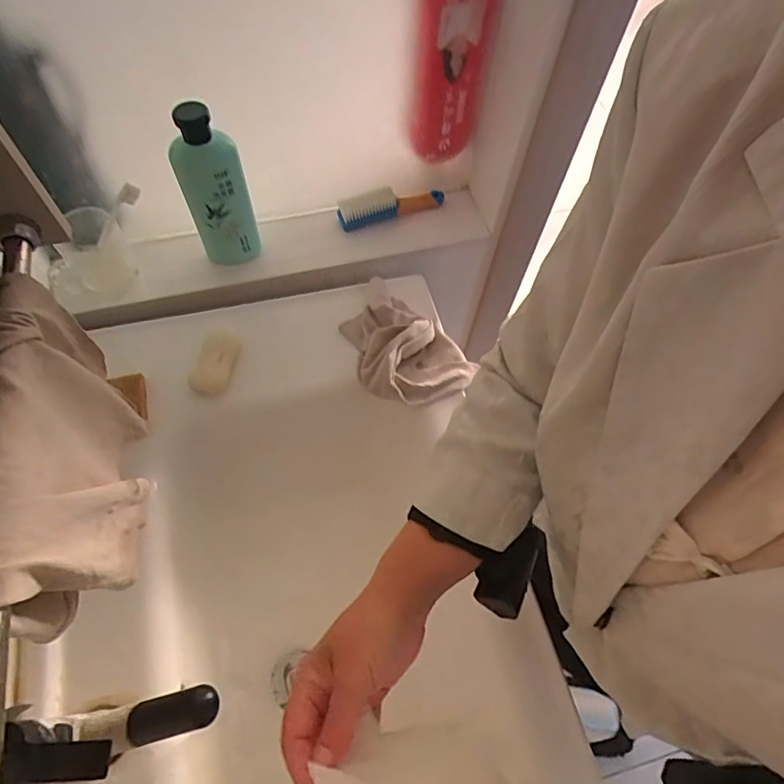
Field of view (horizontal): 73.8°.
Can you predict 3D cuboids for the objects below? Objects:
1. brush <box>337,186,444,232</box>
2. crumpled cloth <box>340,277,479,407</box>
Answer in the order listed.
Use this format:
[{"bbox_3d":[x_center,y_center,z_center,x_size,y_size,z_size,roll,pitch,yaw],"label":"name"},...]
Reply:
[{"bbox_3d":[-0.002,-0.271,0.737,0.151,0.050,0.029,-19,64,-12],"label":"brush"},{"bbox_3d":[0.003,-0.063,0.647,0.132,0.050,0.180,-39,70,-20],"label":"crumpled cloth"}]

